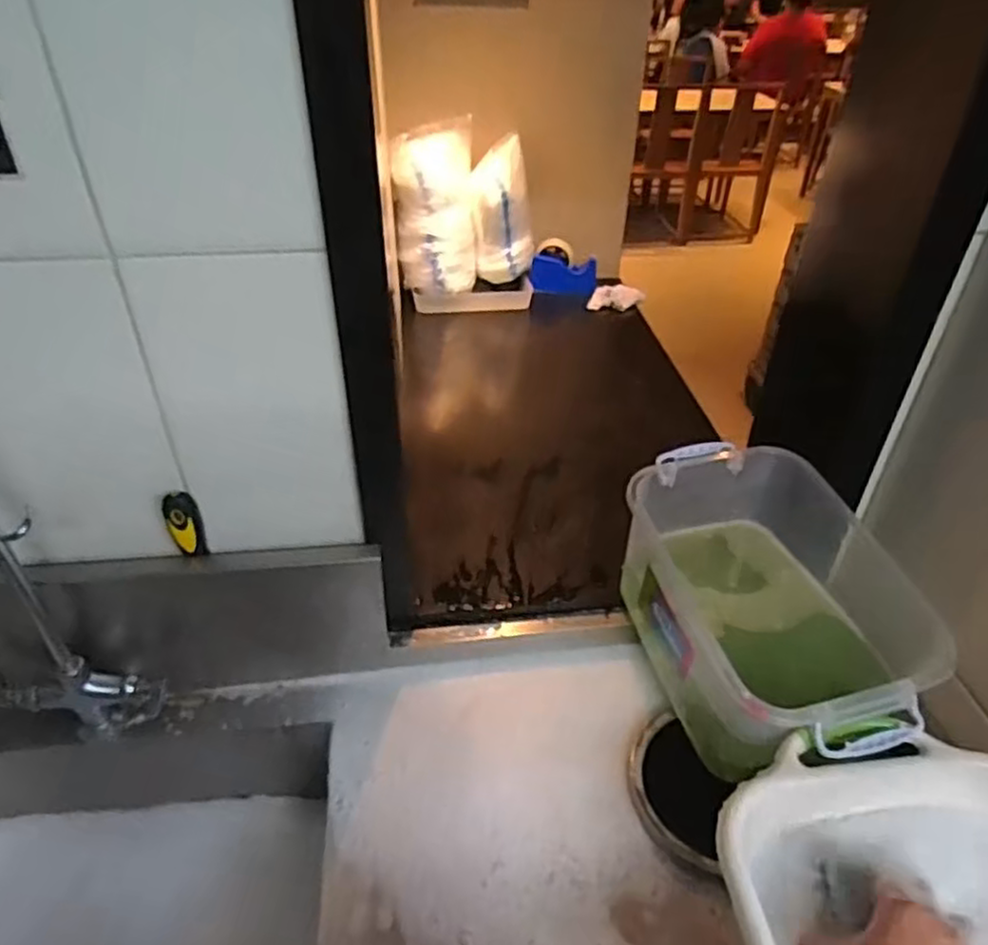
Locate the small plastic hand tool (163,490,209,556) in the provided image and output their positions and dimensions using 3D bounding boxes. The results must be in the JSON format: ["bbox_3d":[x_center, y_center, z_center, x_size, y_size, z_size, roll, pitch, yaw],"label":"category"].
[{"bbox_3d":[-0.332,0.061,0.775,0.034,0.090,0.023,-20,42,-24],"label":"small plastic hand tool"}]

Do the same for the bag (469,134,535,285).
[{"bbox_3d":[0.020,-0.586,1.605,0.137,0.278,0.122,0,38,-1],"label":"bag"}]

